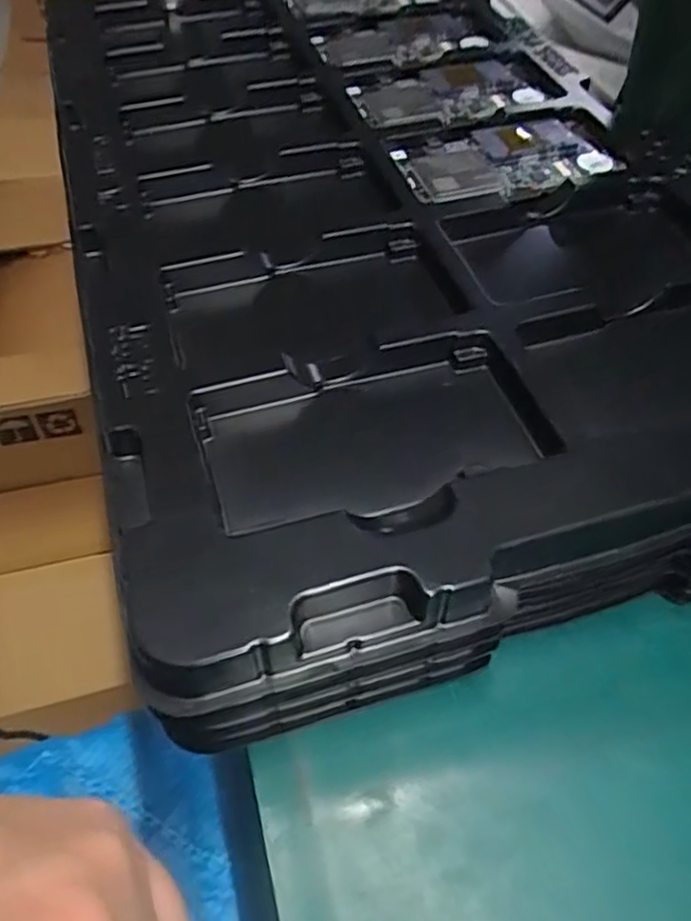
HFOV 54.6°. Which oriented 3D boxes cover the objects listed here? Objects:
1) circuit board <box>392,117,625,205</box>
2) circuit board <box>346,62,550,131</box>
[{"bbox_3d":[0.095,-0.175,0.384,0.124,0.007,0.071,-12,54,-12],"label":"circuit board"},{"bbox_3d":[0.067,-0.237,0.433,0.124,0.005,0.069,-19,55,-17],"label":"circuit board"}]

